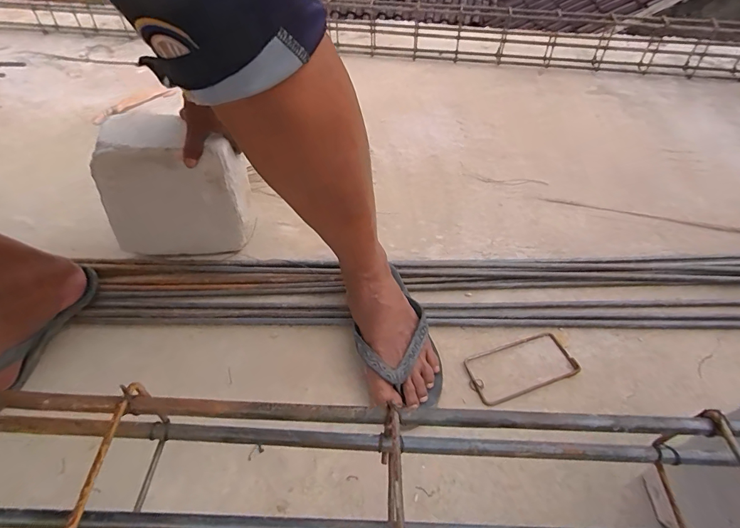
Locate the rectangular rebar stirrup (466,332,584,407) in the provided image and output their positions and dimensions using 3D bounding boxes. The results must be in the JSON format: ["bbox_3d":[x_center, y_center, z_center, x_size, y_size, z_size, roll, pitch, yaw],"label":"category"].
[{"bbox_3d":[0.207,0.142,0.567,0.158,0.004,0.074,-14,48,-14],"label":"rectangular rebar stirrup"}]

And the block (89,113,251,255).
[{"bbox_3d":[-0.308,-0.122,0.657,0.206,0.212,0.104,-7,47,-8],"label":"block"}]

